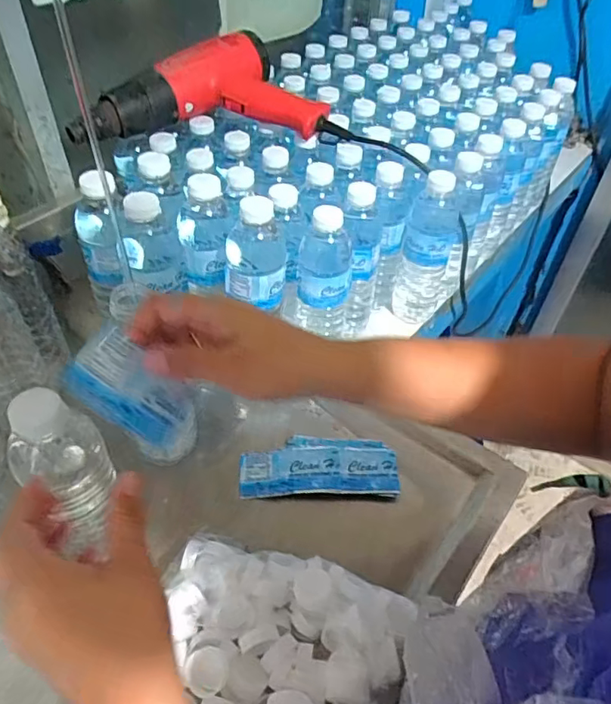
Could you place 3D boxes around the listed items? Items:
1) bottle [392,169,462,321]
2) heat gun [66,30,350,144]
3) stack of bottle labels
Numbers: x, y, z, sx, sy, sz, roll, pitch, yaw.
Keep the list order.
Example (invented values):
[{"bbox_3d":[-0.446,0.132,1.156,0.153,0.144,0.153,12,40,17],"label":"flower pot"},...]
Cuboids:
[{"bbox_3d":[0.158,-0.133,0.687,0.064,0.199,0.079,19,48,14],"label":"bottle"},{"bbox_3d":[-0.119,-0.312,0.663,0.310,0.092,0.146,-5,47,-8],"label":"heat gun"},{"bbox_3d":[0.013,0.113,0.540,0.153,0.012,0.063,1,46,-3],"label":"stack of bottle labels"}]

